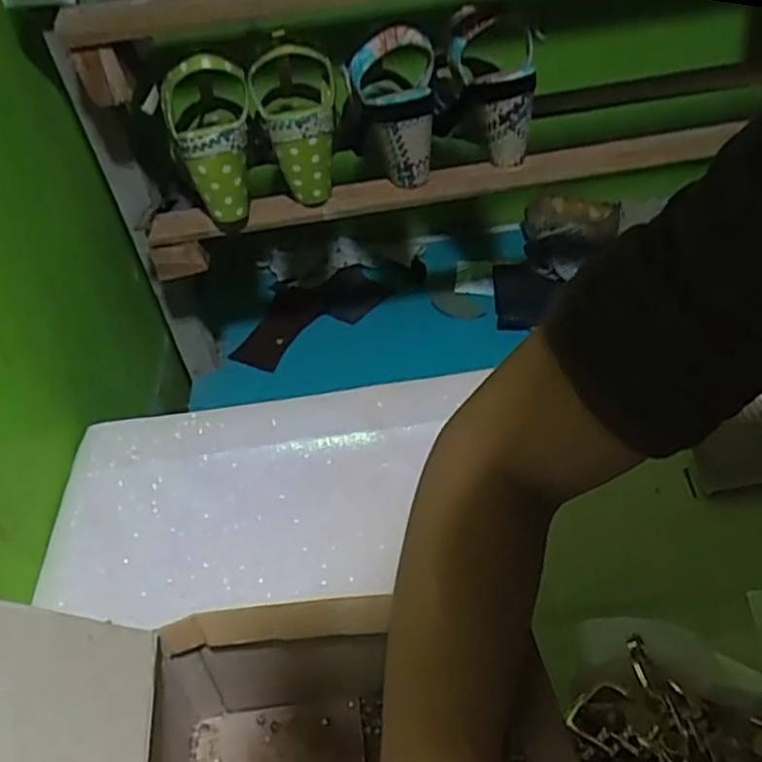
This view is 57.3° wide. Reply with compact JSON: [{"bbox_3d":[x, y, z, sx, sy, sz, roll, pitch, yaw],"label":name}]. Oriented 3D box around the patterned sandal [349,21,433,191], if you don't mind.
[{"bbox_3d":[0.011,-0.255,0.657,0.081,0.132,0.064,-4,44,2],"label":"patterned sandal"}]

